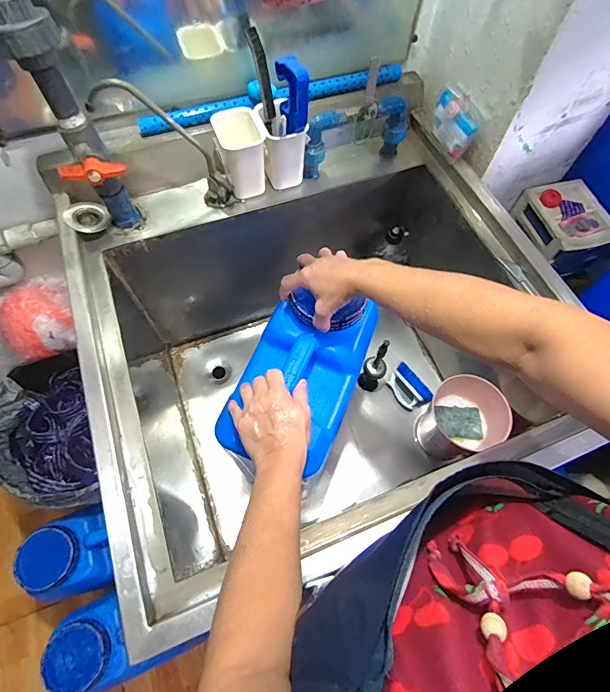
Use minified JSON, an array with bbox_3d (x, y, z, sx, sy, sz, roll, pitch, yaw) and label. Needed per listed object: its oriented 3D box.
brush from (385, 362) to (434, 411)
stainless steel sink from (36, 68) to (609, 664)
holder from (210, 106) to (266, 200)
[{"bbox_3d":[0.241,0.097,0.937,0.059,0.054,0.106,-30,69,-15],"label":"brush"},{"bbox_3d":[0.019,0.009,0.793,0.770,0.443,0.736,-22,67,-12],"label":"stainless steel sink"},{"bbox_3d":[-0.108,-0.317,0.675,0.075,0.123,0.086,-12,65,-7],"label":"holder"}]

